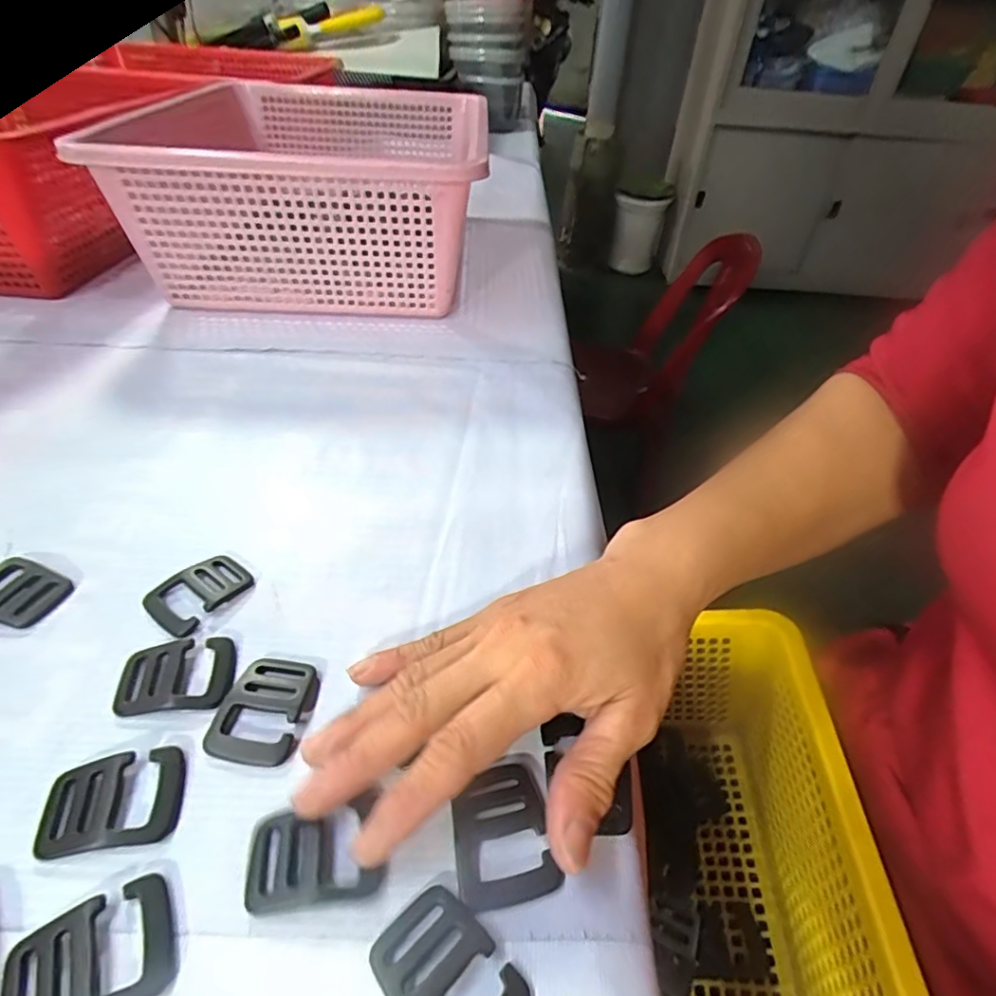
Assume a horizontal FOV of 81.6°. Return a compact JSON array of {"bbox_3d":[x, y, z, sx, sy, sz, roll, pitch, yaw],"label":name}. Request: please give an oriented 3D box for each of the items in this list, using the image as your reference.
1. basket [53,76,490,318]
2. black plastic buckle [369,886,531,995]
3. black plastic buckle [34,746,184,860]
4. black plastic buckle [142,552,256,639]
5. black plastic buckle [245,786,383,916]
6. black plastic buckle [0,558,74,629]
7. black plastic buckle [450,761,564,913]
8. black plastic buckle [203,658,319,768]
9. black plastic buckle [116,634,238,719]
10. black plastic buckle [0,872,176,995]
[{"bbox_3d":[-0.160,-0.300,0.572,0.259,0.139,0.410,1,41,-3],"label":"basket"},{"bbox_3d":[-0.016,0.140,0.169,0.032,0.005,0.042,-30,51,-33],"label":"black plastic buckle"},{"bbox_3d":[-0.134,0.105,0.200,0.042,0.006,0.032,-8,42,-14],"label":"black plastic buckle"},{"bbox_3d":[-0.139,0.043,0.270,0.032,0.005,0.043,29,47,27],"label":"black plastic buckle"},{"bbox_3d":[-0.061,0.117,0.191,0.041,0.004,0.030,-7,42,-12],"label":"black plastic buckle"},{"bbox_3d":[-0.220,0.043,0.263,0.041,0.004,0.032,14,42,11],"label":"black plastic buckle"},{"bbox_3d":[0.001,0.114,0.198,0.032,0.005,0.042,-6,42,-11],"label":"black plastic buckle"},{"bbox_3d":[-0.092,0.083,0.228,0.032,0.005,0.044,11,41,8],"label":"black plastic buckle"},{"bbox_3d":[-0.132,0.073,0.236,0.043,0.005,0.033,-8,42,-14],"label":"black plastic buckle"},{"bbox_3d":[-0.119,0.135,0.167,0.042,0.006,0.032,-17,45,-22],"label":"black plastic buckle"}]

